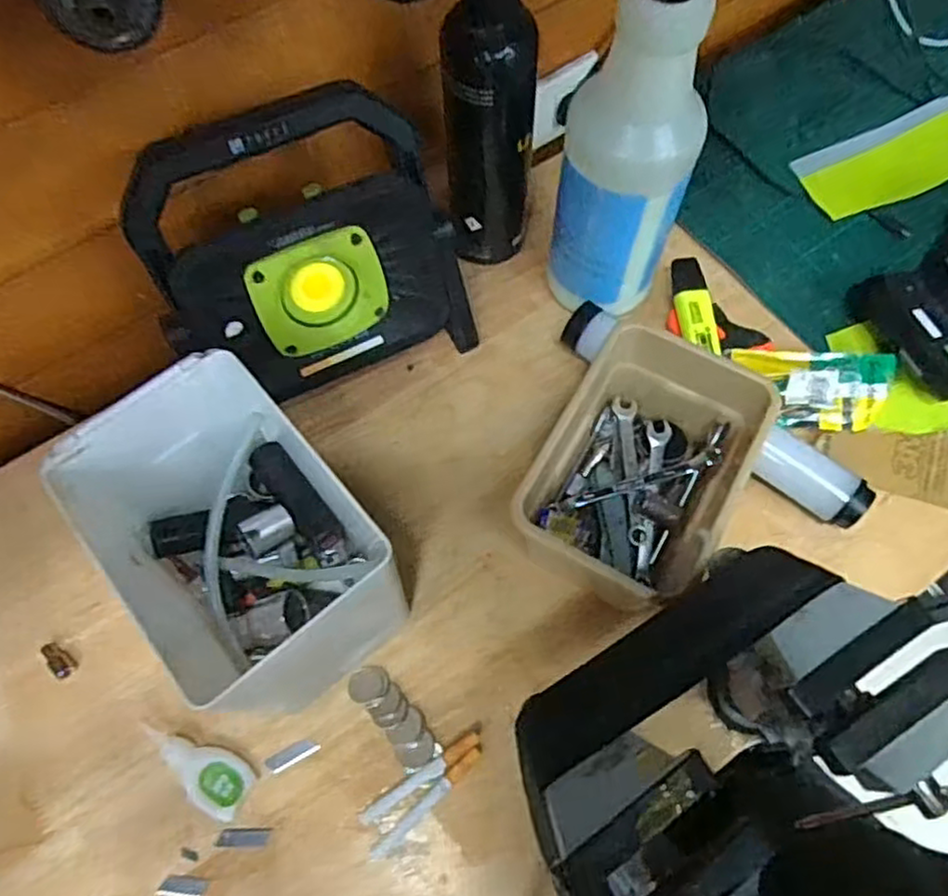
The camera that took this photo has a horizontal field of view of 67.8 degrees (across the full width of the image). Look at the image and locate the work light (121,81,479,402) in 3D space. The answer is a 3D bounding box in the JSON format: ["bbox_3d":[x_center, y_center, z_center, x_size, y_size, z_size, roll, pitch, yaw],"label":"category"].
[{"bbox_3d":[-0.111,-0.124,0.476,0.200,0.206,0.065,-25,45,-10],"label":"work light"}]

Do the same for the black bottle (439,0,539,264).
[{"bbox_3d":[0.011,-0.219,0.490,0.062,0.210,0.054,0,69,0],"label":"black bottle"}]

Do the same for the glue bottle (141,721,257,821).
[{"bbox_3d":[-0.172,0.195,0.430,0.074,0.015,0.032,25,71,9],"label":"glue bottle"}]

